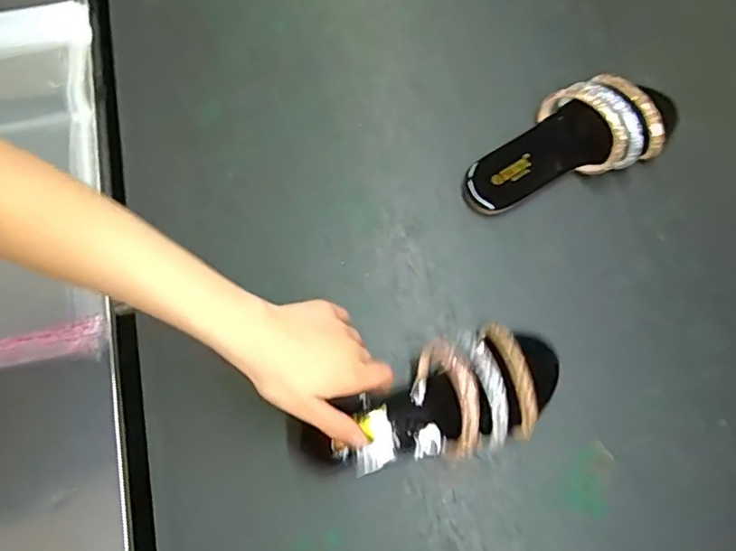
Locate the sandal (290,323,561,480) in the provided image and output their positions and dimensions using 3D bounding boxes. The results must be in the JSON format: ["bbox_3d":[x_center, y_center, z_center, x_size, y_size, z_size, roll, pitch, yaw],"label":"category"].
[{"bbox_3d":[0.055,0.118,0.493,0.245,0.058,0.097,-22,77,0],"label":"sandal"}]

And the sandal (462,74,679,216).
[{"bbox_3d":[0.203,-0.139,0.568,0.222,0.060,0.093,-23,77,-6],"label":"sandal"}]

